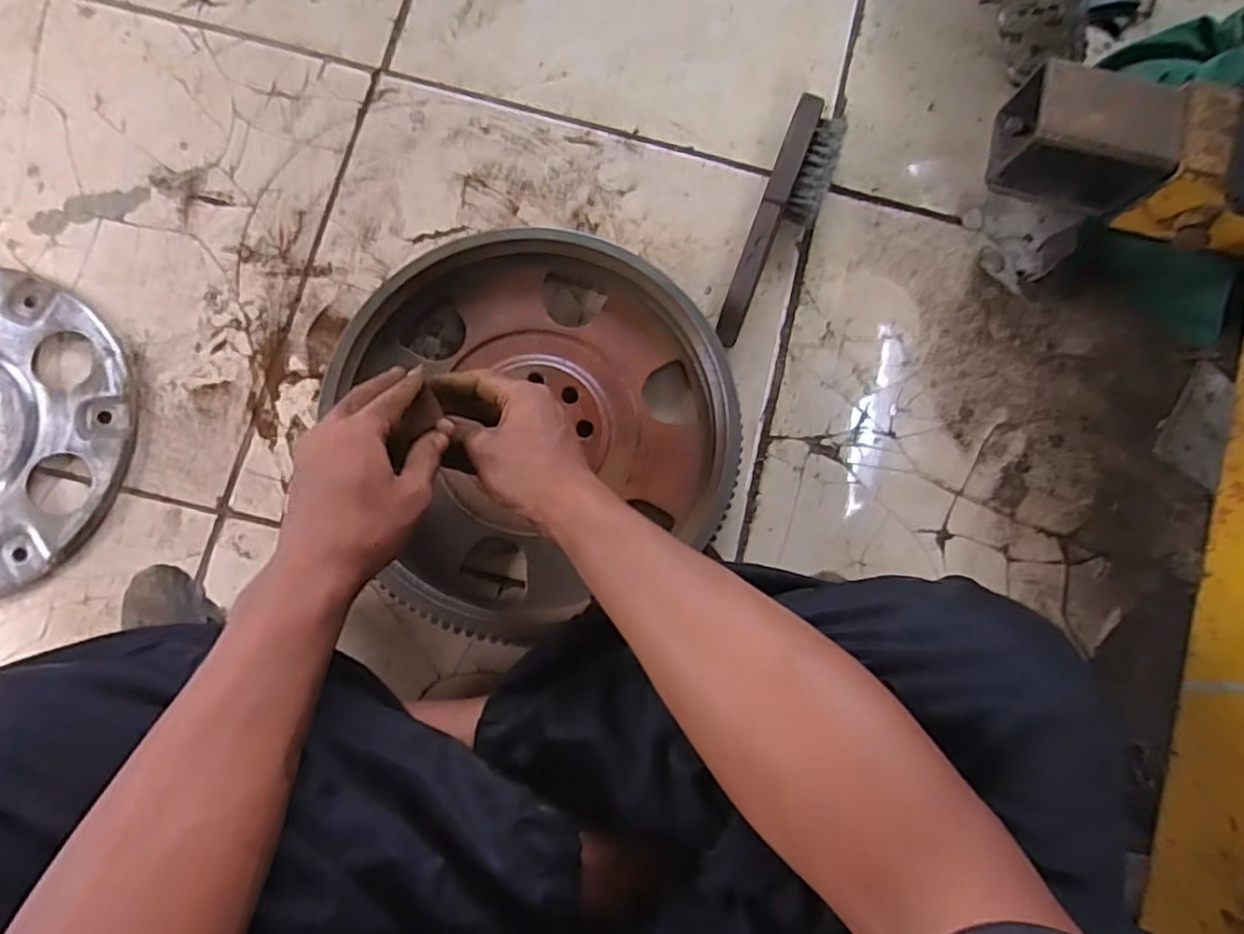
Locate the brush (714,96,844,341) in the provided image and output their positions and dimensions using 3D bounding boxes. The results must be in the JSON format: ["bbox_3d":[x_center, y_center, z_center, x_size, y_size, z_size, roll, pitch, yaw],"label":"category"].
[{"bbox_3d":[0.140,-0.205,0.578,0.055,0.038,0.223,20,80,-1],"label":"brush"}]

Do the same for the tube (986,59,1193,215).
[{"bbox_3d":[0.322,-0.234,0.474,0.102,0.070,0.069,14,80,-2],"label":"tube"}]

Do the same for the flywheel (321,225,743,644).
[{"bbox_3d":[-0.069,-0.026,0.523,0.309,0.045,0.306,1,82,-5],"label":"flywheel"}]

